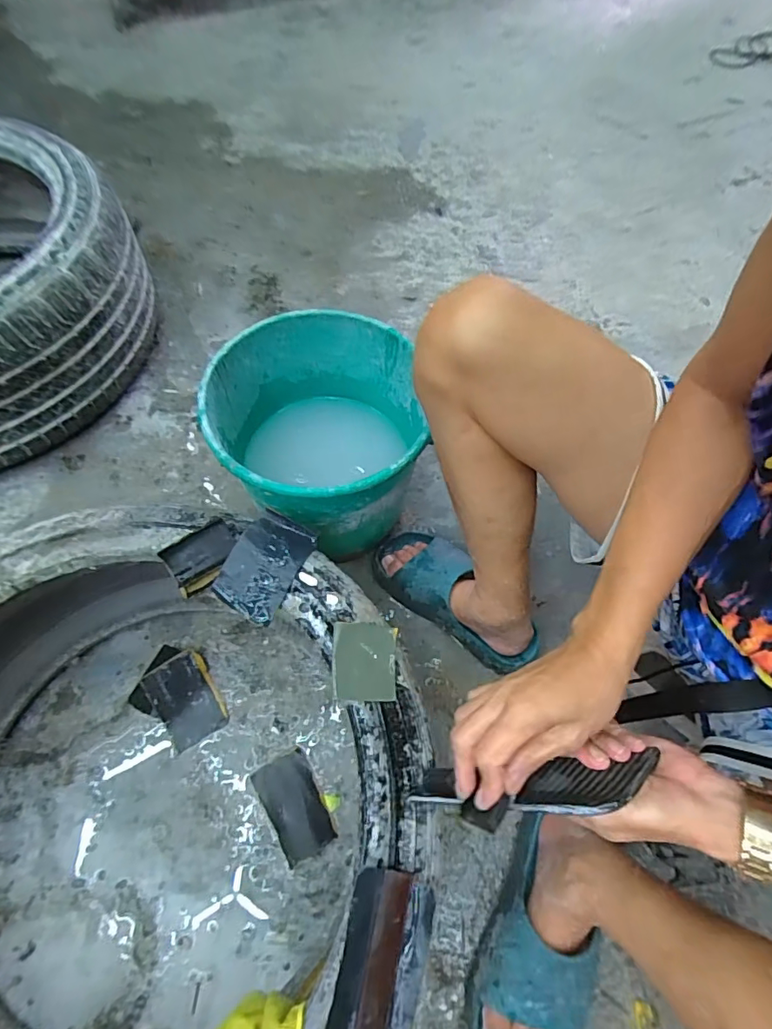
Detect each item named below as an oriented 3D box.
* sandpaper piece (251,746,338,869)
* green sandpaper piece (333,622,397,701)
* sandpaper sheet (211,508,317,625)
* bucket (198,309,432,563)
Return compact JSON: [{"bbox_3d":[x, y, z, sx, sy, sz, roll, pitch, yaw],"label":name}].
[{"bbox_3d":[-0.115,0.361,0.602,0.066,0.010,0.112,-26,66,-15],"label":"sandpaper piece"},{"bbox_3d":[-0.019,0.138,0.457,0.062,0.004,0.072,11,54,-20],"label":"green sandpaper piece"},{"bbox_3d":[-0.127,0.052,0.505,0.070,0.021,0.106,24,64,10],"label":"sandpaper sheet"},{"bbox_3d":[-0.090,-0.093,0.673,0.258,0.228,0.271,1,62,-2],"label":"bucket"}]

